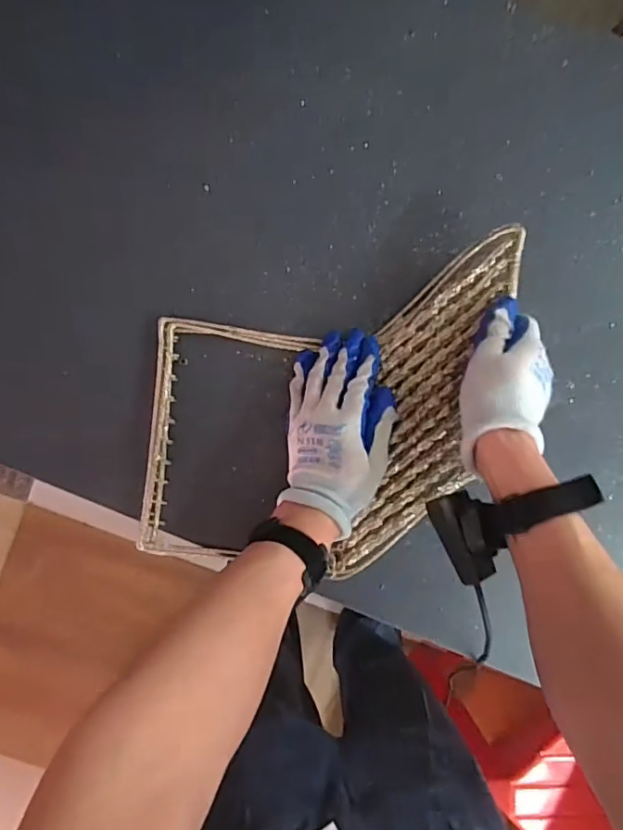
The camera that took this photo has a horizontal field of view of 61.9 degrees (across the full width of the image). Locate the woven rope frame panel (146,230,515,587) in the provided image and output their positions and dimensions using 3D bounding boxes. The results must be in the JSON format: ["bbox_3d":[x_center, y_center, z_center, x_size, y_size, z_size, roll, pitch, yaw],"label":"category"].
[{"bbox_3d":[0.010,-0.011,0.474,0.314,0.048,0.309,5,91,1],"label":"woven rope frame panel"}]

